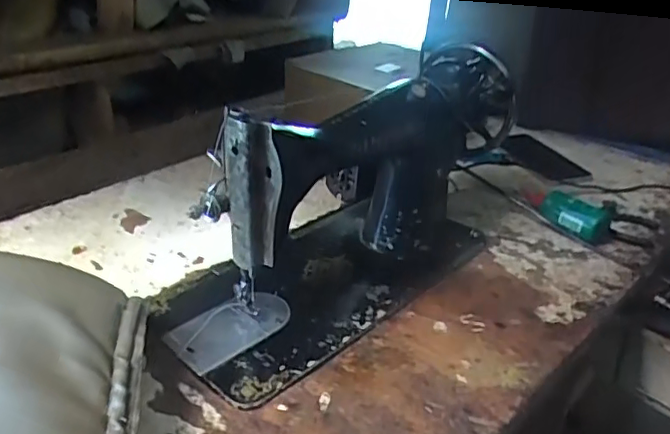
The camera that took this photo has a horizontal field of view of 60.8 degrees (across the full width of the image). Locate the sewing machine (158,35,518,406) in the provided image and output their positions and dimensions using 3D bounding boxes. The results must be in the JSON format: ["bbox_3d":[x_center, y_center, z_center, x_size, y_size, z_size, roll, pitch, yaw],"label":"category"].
[{"bbox_3d":[0.026,-0.034,0.580,0.170,0.191,0.422,29,37,36],"label":"sewing machine"}]

